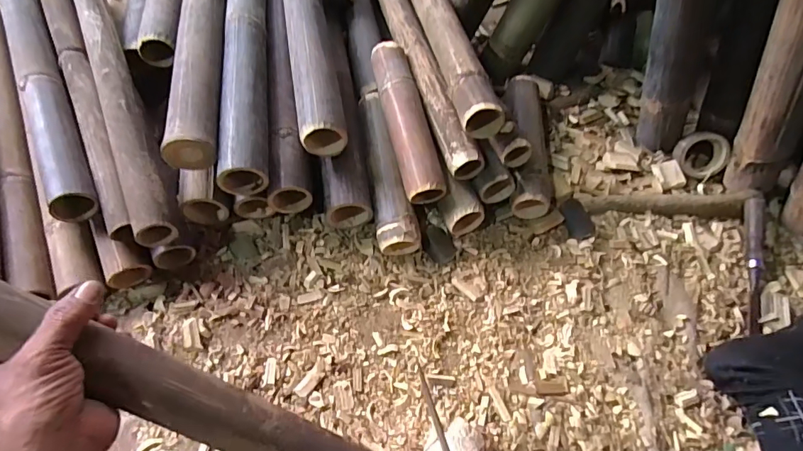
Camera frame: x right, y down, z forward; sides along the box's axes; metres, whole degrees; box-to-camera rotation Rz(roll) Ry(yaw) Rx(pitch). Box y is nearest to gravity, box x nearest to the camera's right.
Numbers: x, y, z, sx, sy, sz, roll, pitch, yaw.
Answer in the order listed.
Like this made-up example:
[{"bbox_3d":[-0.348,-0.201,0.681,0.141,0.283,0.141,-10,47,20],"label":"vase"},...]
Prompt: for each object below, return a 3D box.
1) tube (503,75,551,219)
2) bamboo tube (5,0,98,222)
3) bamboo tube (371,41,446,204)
[{"bbox_3d":[0.199,-0.137,0.739,0.062,0.067,0.268,7,61,1],"label":"tube"},{"bbox_3d":[-0.588,-0.269,0.742,0.067,0.054,0.652,-24,65,-15],"label":"bamboo tube"},{"bbox_3d":[0.007,-0.158,0.681,0.056,0.061,0.261,-11,62,-8],"label":"bamboo tube"}]

